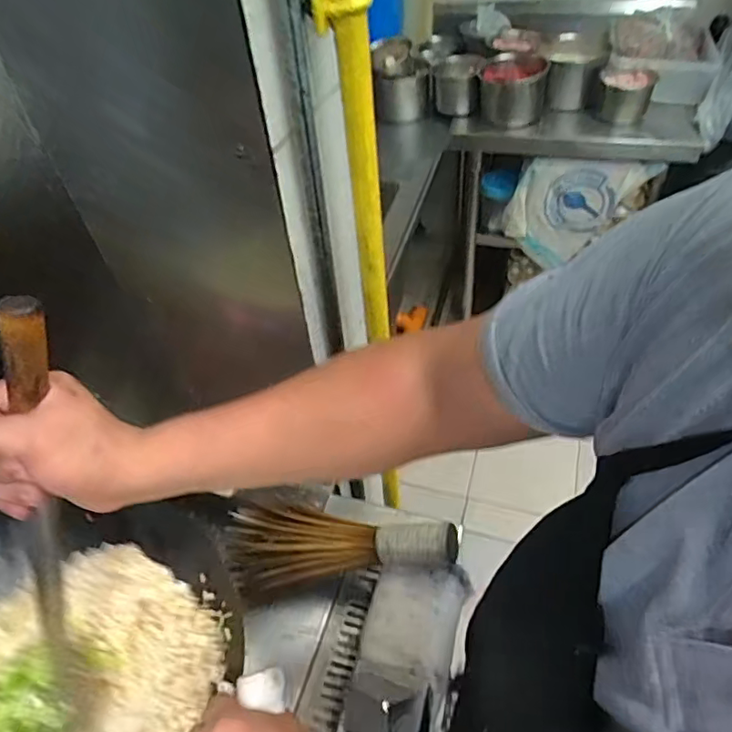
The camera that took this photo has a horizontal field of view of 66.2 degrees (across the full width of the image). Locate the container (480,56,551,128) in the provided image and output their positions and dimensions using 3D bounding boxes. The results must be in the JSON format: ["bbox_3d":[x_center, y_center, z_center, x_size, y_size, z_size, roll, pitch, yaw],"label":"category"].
[{"bbox_3d":[0.380,-0.708,1.472,0.167,0.153,0.155,4,45,12],"label":"container"}]

